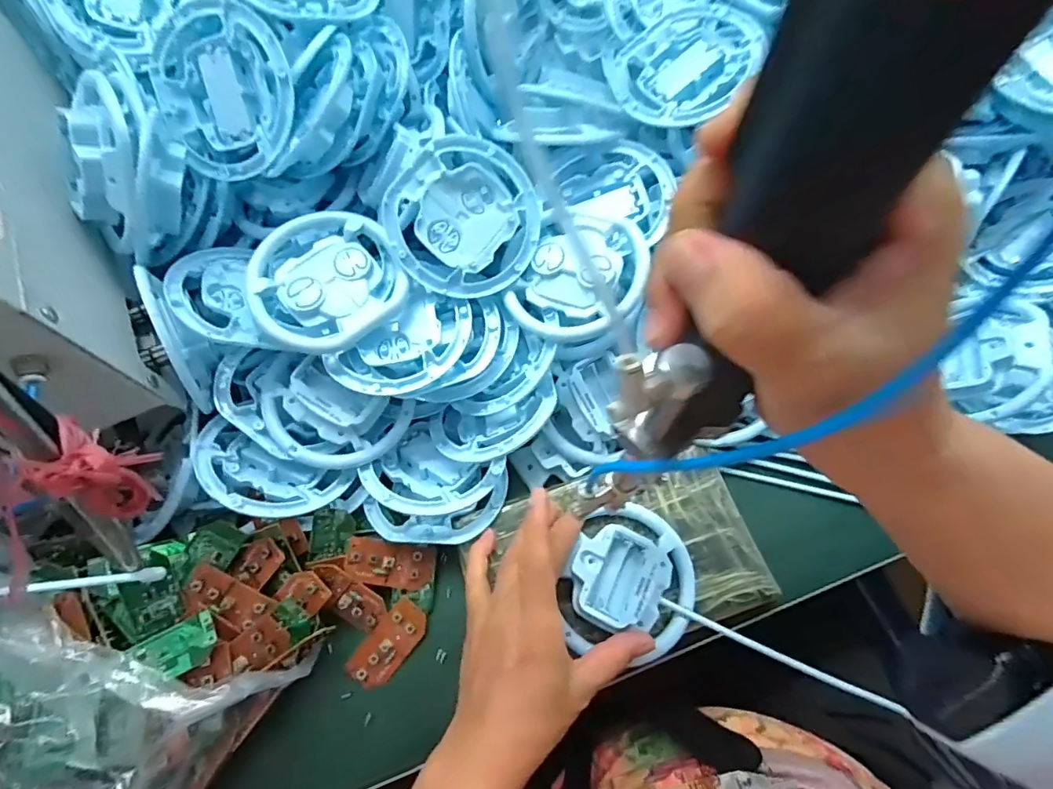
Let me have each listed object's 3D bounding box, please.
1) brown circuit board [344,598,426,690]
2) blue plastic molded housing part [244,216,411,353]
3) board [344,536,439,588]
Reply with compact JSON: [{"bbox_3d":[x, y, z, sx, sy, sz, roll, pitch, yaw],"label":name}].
[{"bbox_3d":[-0.095,0.174,0.360,0.029,0.004,0.059,40,74,-1],"label":"brown circuit board"},{"bbox_3d":[-0.136,-0.078,0.352,0.095,0.024,0.099,0,67,0],"label":"blue plastic molded housing part"},{"bbox_3d":[-0.095,0.120,0.366,0.063,0.011,0.029,16,67,-15],"label":"board"}]

